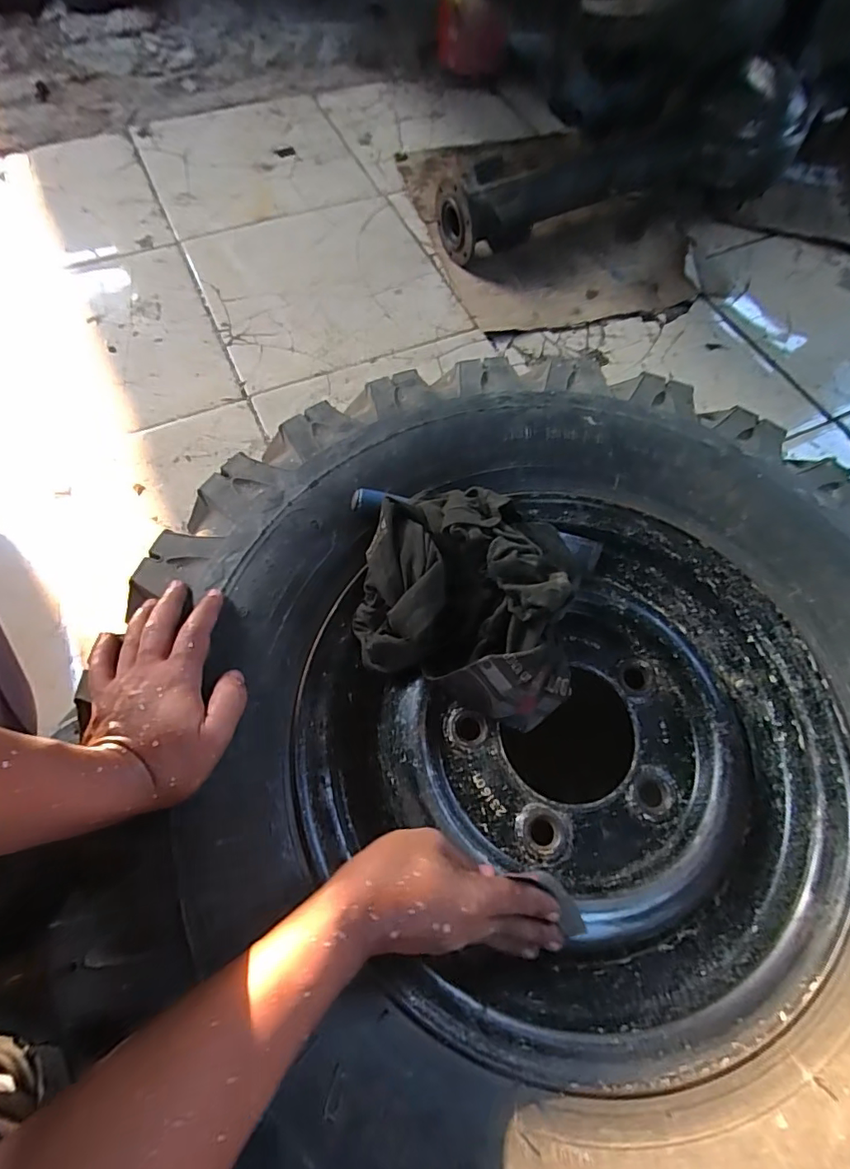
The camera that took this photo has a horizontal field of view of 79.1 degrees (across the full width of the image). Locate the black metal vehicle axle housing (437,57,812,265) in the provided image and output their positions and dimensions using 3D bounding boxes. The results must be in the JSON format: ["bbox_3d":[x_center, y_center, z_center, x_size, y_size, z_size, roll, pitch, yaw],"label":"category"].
[{"bbox_3d":[0.347,-0.759,0.925,0.680,0.162,0.174,-19,68,-11],"label":"black metal vehicle axle housing"}]

